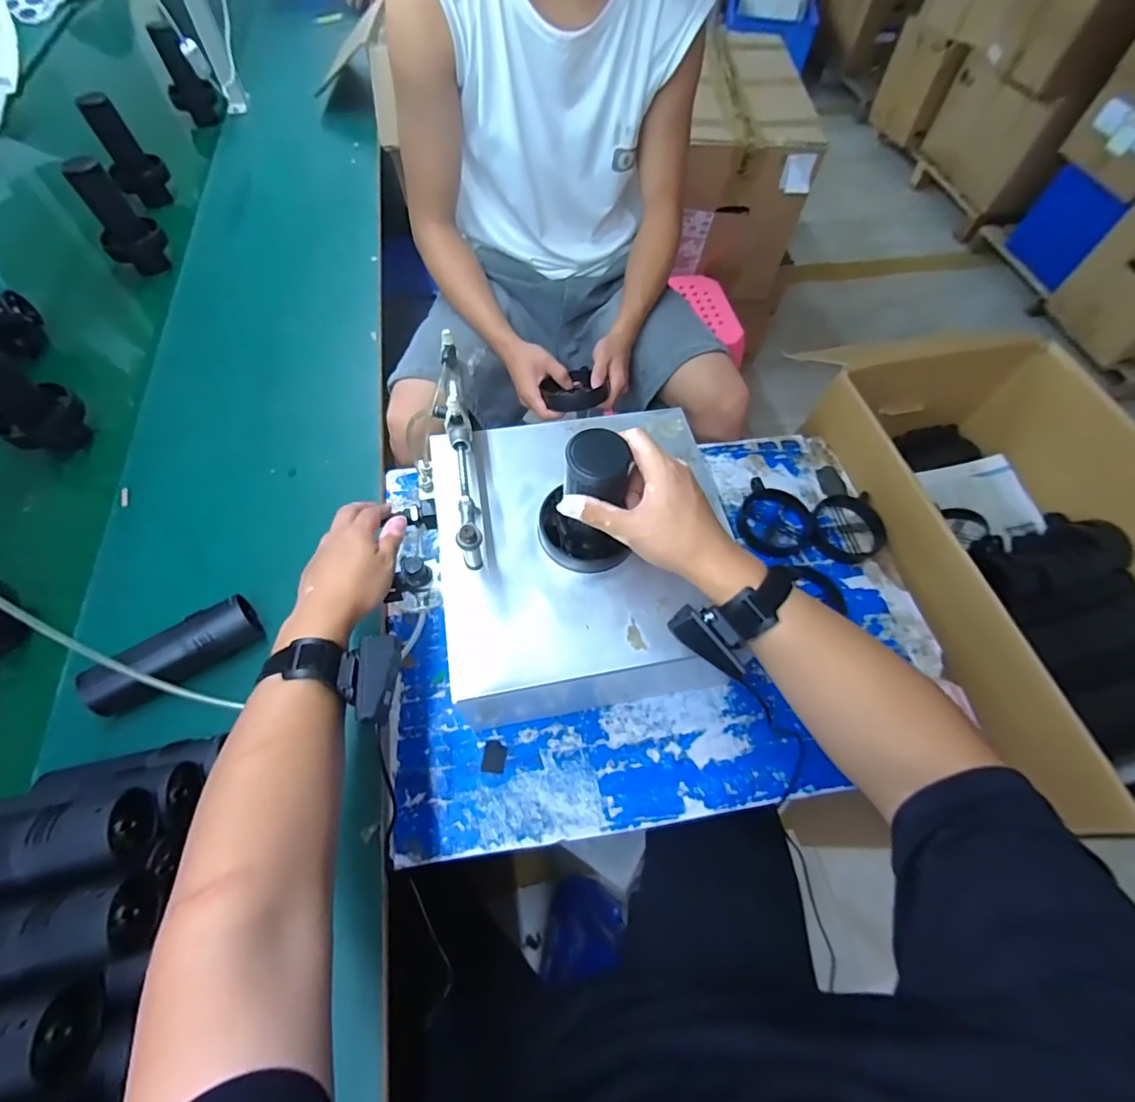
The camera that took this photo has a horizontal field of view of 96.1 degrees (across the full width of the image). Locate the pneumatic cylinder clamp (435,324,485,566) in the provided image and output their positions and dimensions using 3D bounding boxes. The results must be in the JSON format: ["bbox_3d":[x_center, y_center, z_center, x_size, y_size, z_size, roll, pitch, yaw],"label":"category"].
[{"bbox_3d":[-0.110,-0.101,0.517,0.027,0.089,0.232,-9,62,-9],"label":"pneumatic cylinder clamp"}]

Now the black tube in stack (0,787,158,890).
[{"bbox_3d":[-0.408,0.224,0.377,0.153,0.046,0.056,-12,62,-10],"label":"black tube in stack"}]

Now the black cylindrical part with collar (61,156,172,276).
[{"bbox_3d":[-0.752,-0.556,0.863,0.093,0.166,0.075,-32,67,-20],"label":"black cylindrical part with collar"}]

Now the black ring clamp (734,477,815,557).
[{"bbox_3d":[0.295,-0.042,0.721,0.107,0.018,0.107,26,62,11],"label":"black ring clamp"}]

